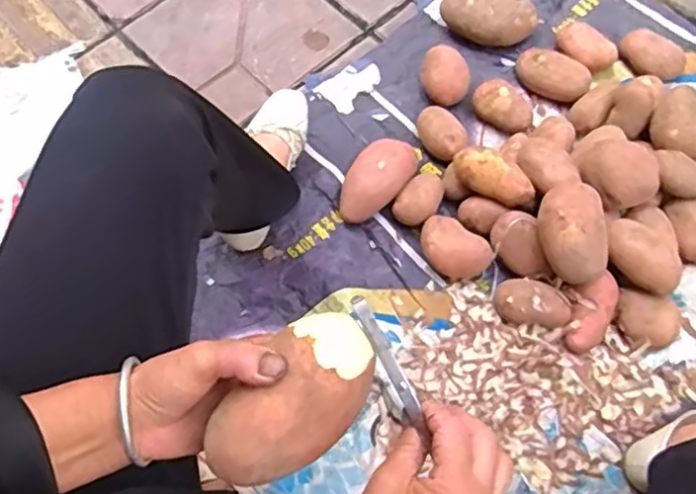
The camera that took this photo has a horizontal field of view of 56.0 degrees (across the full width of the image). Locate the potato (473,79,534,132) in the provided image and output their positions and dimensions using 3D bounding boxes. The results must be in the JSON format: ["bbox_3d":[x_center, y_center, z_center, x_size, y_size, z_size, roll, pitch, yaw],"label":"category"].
[{"bbox_3d":[0.235,-0.211,0.991,0.093,0.049,0.059,26,71,15],"label":"potato"}]

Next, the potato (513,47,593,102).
[{"bbox_3d":[0.314,-0.263,1.004,0.115,0.049,0.068,21,70,14],"label":"potato"}]

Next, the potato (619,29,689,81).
[{"bbox_3d":[0.468,-0.293,1.005,0.097,0.048,0.056,28,71,16],"label":"potato"}]

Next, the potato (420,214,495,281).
[{"bbox_3d":[0.147,0.003,0.894,0.099,0.043,0.073,18,69,13],"label":"potato"}]

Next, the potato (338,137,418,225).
[{"bbox_3d":[0.040,-0.097,0.931,0.078,0.047,0.143,37,74,19],"label":"potato"}]

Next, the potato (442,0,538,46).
[{"bbox_3d":[0.224,-0.363,1.046,0.149,0.060,0.072,8,67,9],"label":"potato"}]

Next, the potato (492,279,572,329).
[{"bbox_3d":[0.241,0.072,0.855,0.092,0.045,0.064,2,66,6],"label":"potato"}]

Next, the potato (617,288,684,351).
[{"bbox_3d":[0.383,0.095,0.843,0.078,0.043,0.065,18,69,13],"label":"potato"}]

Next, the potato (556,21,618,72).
[{"bbox_3d":[0.370,-0.312,1.016,0.049,0.040,0.094,-40,69,-12],"label":"potato"}]

